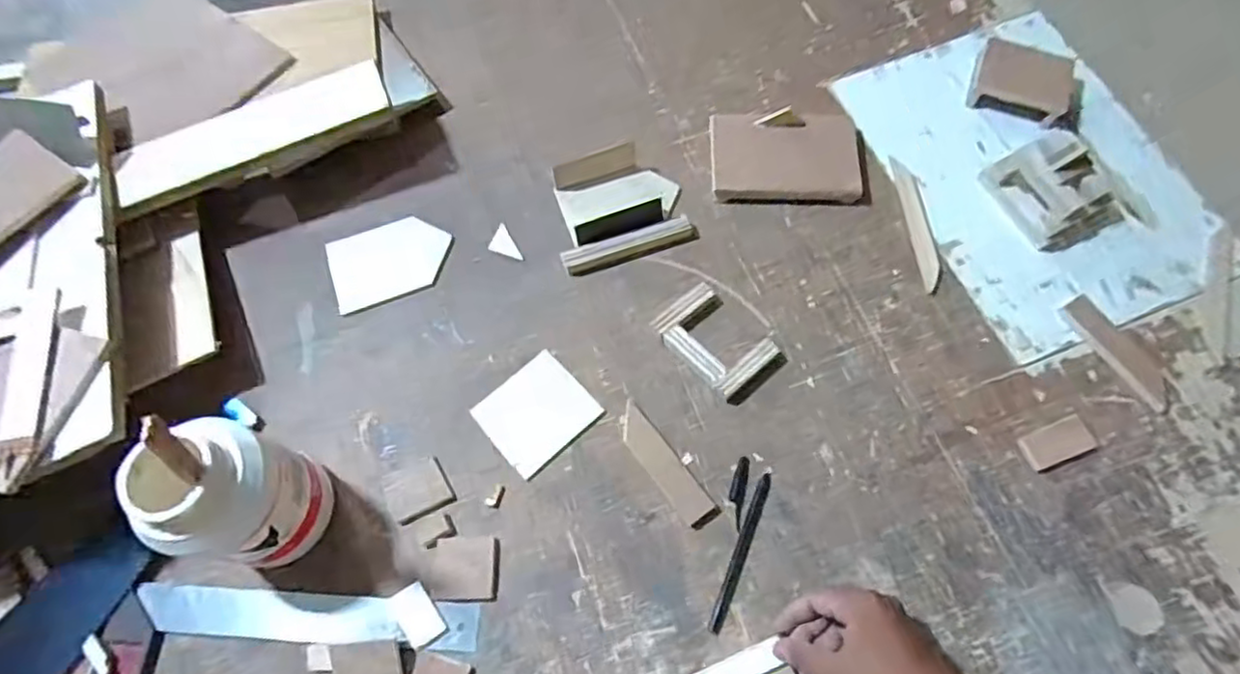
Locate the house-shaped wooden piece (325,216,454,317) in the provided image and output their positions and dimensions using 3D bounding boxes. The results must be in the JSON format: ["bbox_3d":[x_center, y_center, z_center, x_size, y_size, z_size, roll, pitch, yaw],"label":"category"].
[{"bbox_3d":[-0.235,-0.079,0.696,0.121,0.010,0.084,-20,69,-6],"label":"house-shaped wooden piece"}]

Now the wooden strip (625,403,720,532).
[{"bbox_3d":[0.040,0.112,0.595,0.031,0.004,0.120,-36,71,-12],"label":"wooden strip"}]

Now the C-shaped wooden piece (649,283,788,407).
[{"bbox_3d":[0.093,0.004,0.636,0.071,0.014,0.111,-42,73,-14],"label":"C-shaped wooden piece"}]

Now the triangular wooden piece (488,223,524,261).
[{"bbox_3d":[-0.120,-0.093,0.692,0.025,0.004,0.049,-30,70,-10],"label":"triangular wooden piece"}]

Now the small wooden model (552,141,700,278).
[{"bbox_3d":[-0.001,-0.133,0.687,0.129,0.035,0.116,-15,68,-4],"label":"small wooden model"}]

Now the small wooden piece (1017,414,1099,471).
[{"bbox_3d":[0.385,0.093,0.594,0.065,0.004,0.032,-21,69,-7],"label":"small wooden piece"}]

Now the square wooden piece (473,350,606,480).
[{"bbox_3d":[-0.076,0.069,0.623,0.092,0.004,0.087,-40,72,-13],"label":"square wooden piece"}]

